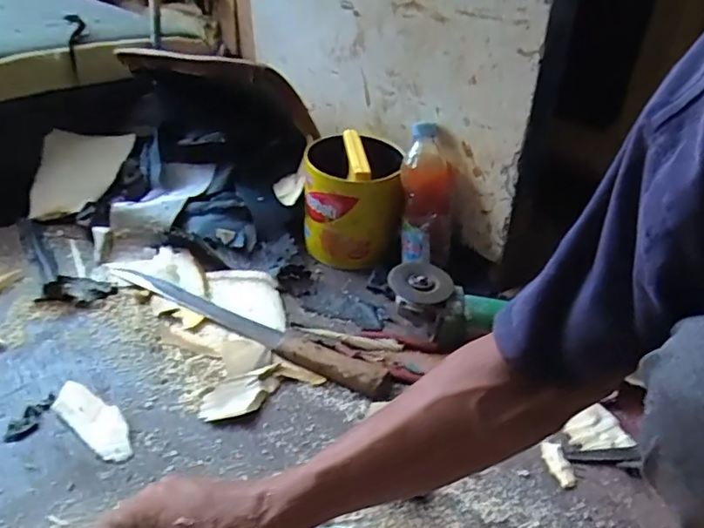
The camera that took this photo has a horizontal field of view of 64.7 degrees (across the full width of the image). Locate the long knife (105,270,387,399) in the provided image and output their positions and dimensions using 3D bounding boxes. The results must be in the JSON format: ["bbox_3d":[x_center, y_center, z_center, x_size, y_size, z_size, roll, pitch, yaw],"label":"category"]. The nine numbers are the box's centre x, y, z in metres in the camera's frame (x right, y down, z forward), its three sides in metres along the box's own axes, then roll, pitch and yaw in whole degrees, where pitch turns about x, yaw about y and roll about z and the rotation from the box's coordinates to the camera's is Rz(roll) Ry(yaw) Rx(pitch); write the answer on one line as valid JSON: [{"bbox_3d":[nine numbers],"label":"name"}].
[{"bbox_3d":[-0.145,0.078,0.740,0.430,0.023,0.044,19,41,20],"label":"long knife"}]

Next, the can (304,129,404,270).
[{"bbox_3d":[-0.002,-0.097,0.871,0.141,0.163,0.147,2,38,-1],"label":"can"}]

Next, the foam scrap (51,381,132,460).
[{"bbox_3d":[-0.284,0.172,0.616,0.126,0.009,0.044,27,44,28],"label":"foam scrap"}]

